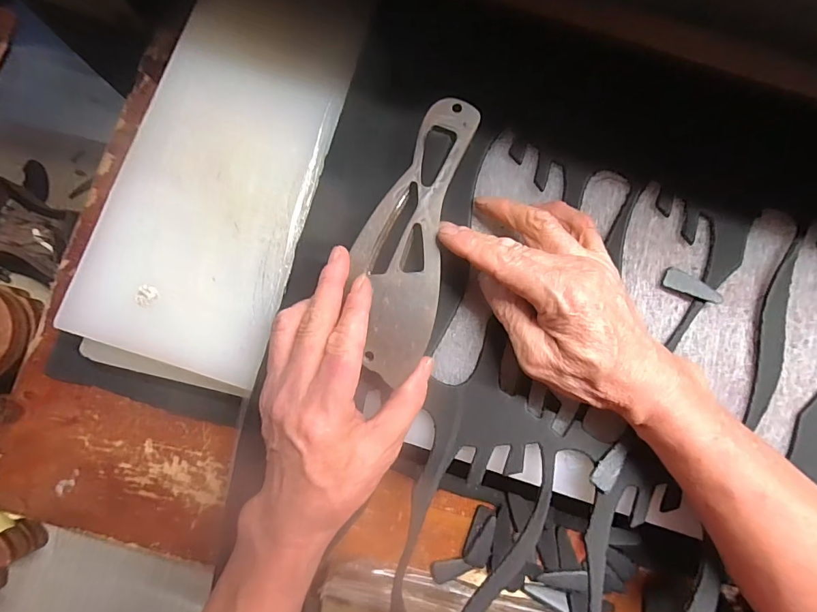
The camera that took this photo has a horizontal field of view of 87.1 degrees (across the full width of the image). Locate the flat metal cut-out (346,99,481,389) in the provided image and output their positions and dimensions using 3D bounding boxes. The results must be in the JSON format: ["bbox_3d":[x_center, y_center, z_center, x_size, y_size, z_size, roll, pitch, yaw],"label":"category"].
[{"bbox_3d":[-0.001,-0.048,0.280,0.059,0.005,0.187,12,84,0],"label":"flat metal cut-out"}]

